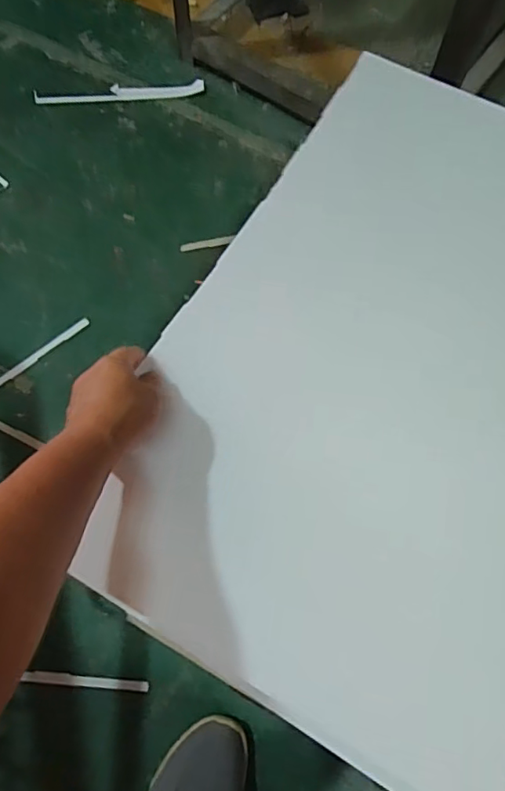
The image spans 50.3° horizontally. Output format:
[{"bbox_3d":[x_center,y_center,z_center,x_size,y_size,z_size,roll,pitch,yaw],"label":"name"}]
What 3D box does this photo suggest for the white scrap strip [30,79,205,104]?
[{"bbox_3d":[-0.248,-0.564,1.002,0.313,0.009,0.038,-3,71,-1],"label":"white scrap strip"}]

